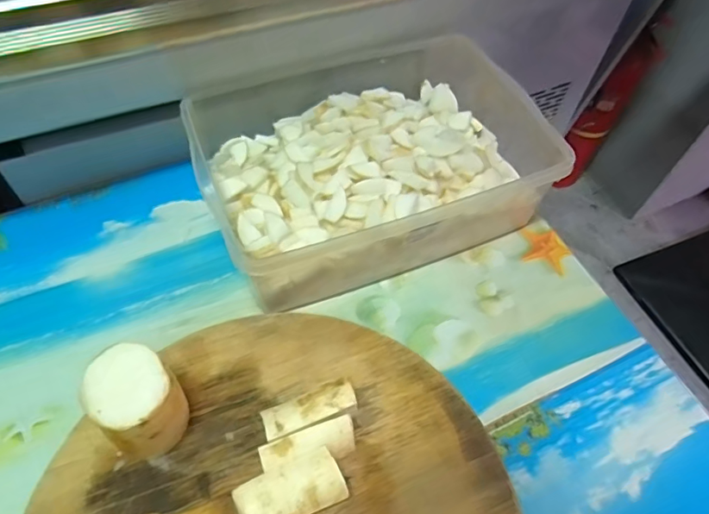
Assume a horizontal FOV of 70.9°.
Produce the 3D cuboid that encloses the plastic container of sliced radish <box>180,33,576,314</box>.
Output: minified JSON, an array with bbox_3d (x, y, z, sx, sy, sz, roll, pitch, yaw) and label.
[{"bbox_3d":[0.009,-0.118,0.581,0.359,0.119,0.284,-20,61,-16],"label":"plastic container of sliced radish"}]

